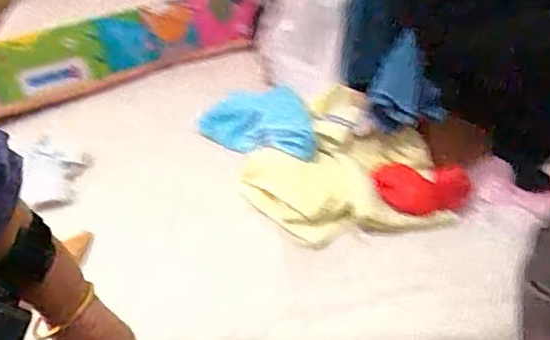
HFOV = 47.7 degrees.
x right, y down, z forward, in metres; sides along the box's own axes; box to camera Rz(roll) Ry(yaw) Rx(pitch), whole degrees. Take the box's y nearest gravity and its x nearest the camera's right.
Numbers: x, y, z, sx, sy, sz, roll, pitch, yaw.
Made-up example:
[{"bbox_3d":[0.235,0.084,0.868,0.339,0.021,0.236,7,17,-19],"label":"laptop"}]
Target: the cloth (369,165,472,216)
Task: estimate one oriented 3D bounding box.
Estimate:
[{"bbox_3d":[0.238,0.033,1.005,0.155,0.014,0.086,5,67,2],"label":"cloth"}]

